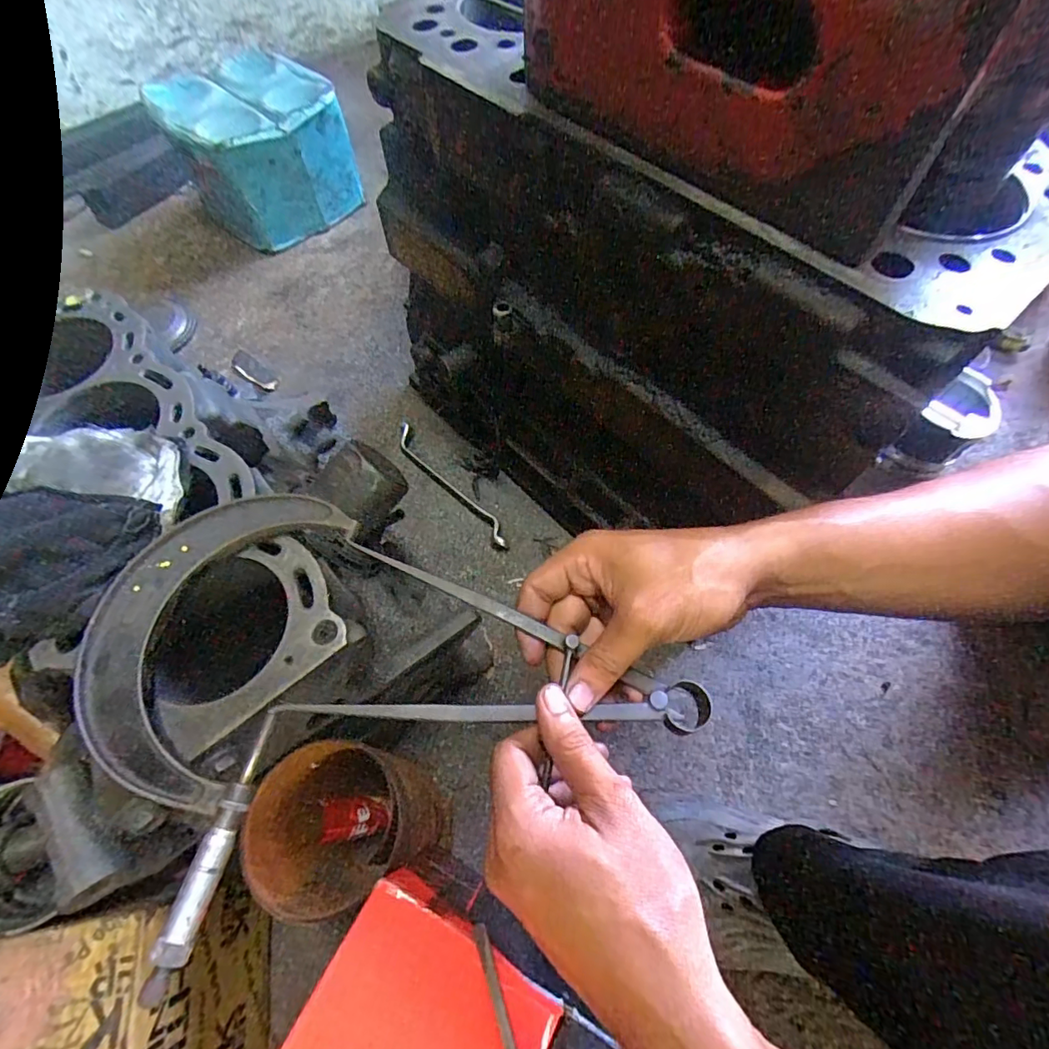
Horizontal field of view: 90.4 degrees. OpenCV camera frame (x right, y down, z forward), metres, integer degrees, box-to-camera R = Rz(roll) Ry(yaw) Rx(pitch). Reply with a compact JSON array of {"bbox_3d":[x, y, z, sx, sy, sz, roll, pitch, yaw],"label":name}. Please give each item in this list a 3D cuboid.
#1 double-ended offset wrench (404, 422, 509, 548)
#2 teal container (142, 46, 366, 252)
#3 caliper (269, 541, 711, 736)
[{"bbox_3d":[-0.093,-0.052,0.656,0.023,0.017,0.220,-38,68,-19],"label":"double-ended offset wrench"},{"bbox_3d":[-0.429,-0.607,0.868,0.230,0.182,0.205,-38,68,-19],"label":"teal container"},{"bbox_3d":[-0.009,0.079,0.279,0.213,0.016,0.094,15,62,3],"label":"caliper"}]

